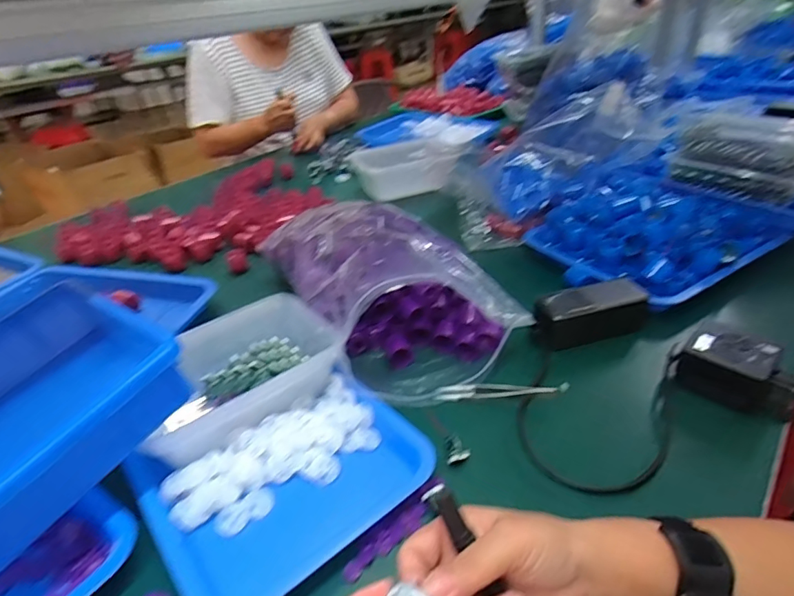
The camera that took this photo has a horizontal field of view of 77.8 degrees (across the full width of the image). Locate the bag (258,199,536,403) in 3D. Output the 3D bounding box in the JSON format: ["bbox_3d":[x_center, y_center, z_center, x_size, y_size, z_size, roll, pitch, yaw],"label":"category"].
[{"bbox_3d":[-0.023,-0.042,0.628,0.208,0.136,0.354,-17,38,-21],"label":"bag"}]

